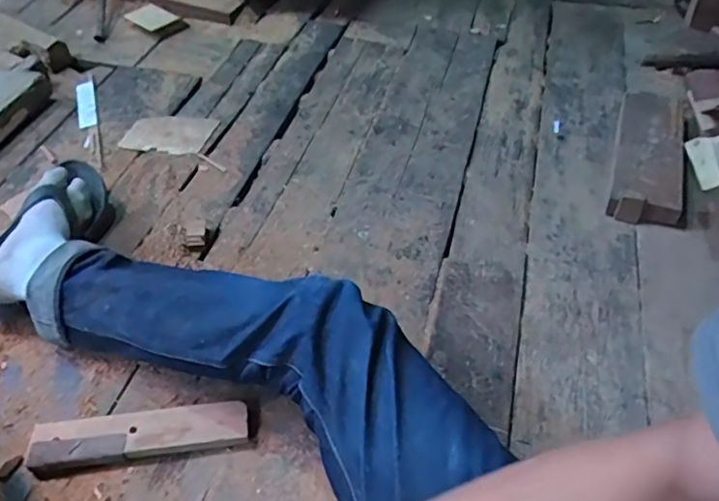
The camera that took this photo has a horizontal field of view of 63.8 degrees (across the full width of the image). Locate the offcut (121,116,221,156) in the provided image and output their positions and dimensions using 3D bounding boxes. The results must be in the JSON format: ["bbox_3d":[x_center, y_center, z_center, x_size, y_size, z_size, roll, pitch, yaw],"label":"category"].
[{"bbox_3d":[-0.360,-0.224,1.096,0.159,0.007,0.117,7,48,5],"label":"offcut"}]

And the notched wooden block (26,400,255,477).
[{"bbox_3d":[-0.253,0.217,0.683,0.247,0.027,0.053,-7,48,-7],"label":"notched wooden block"}]

